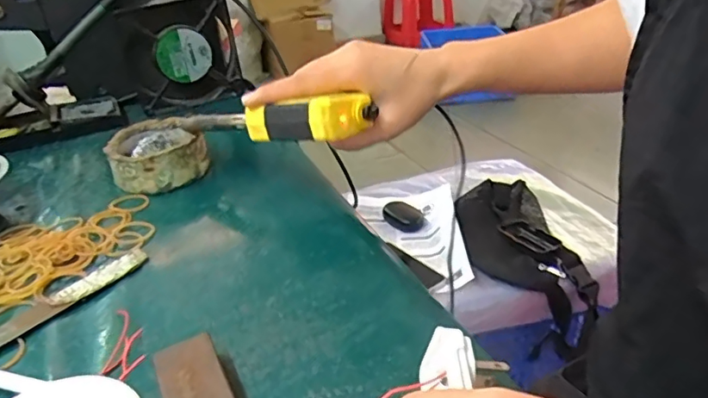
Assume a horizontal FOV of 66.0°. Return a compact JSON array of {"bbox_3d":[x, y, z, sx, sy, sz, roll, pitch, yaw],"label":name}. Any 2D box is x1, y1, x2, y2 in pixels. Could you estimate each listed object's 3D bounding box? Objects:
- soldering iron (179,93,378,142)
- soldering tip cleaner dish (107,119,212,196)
[{"bbox_3d":[-0.072,-0.063,0.418,0.176,0.026,0.037,5,29,35],"label":"soldering iron"},{"bbox_3d":[-0.172,-0.039,0.482,0.080,0.040,0.081,-15,31,-17],"label":"soldering tip cleaner dish"}]

